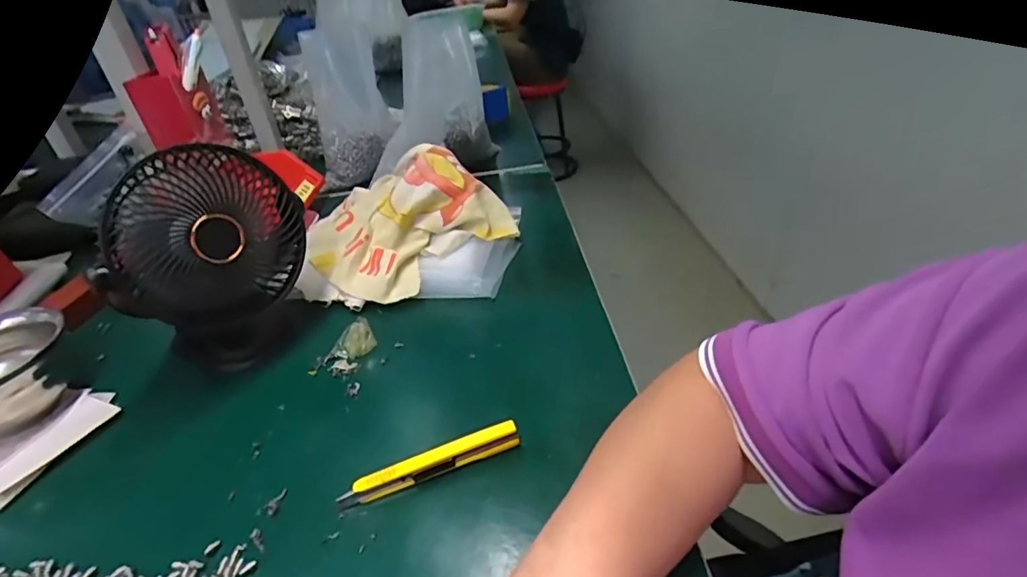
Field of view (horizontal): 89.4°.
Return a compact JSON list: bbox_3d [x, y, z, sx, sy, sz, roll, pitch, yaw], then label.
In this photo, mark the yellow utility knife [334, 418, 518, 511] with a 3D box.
[{"bbox_3d":[-0.057,0.118,0.351,0.123,0.021,0.010,-16,35,-13],"label":"yellow utility knife"}]

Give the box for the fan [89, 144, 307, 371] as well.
[{"bbox_3d":[-0.256,-0.025,0.450,0.149,0.169,0.075,-26,38,-26],"label":"fan"}]

